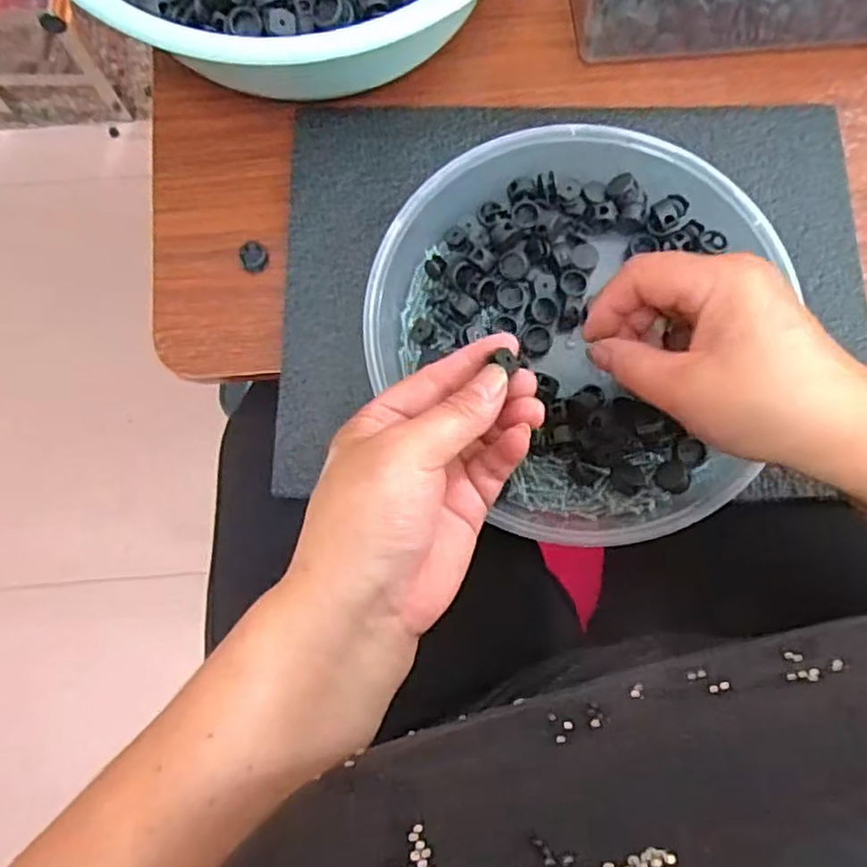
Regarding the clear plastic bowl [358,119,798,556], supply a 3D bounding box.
[{"bbox_3d":[0.077,-0.071,0.381,0.209,0.047,0.250,18,81,4],"label":"clear plastic bowl"}]

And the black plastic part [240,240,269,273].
[{"bbox_3d":[-0.112,-0.110,0.416,0.016,0.004,0.021,-23,81,-3],"label":"black plastic part"}]

